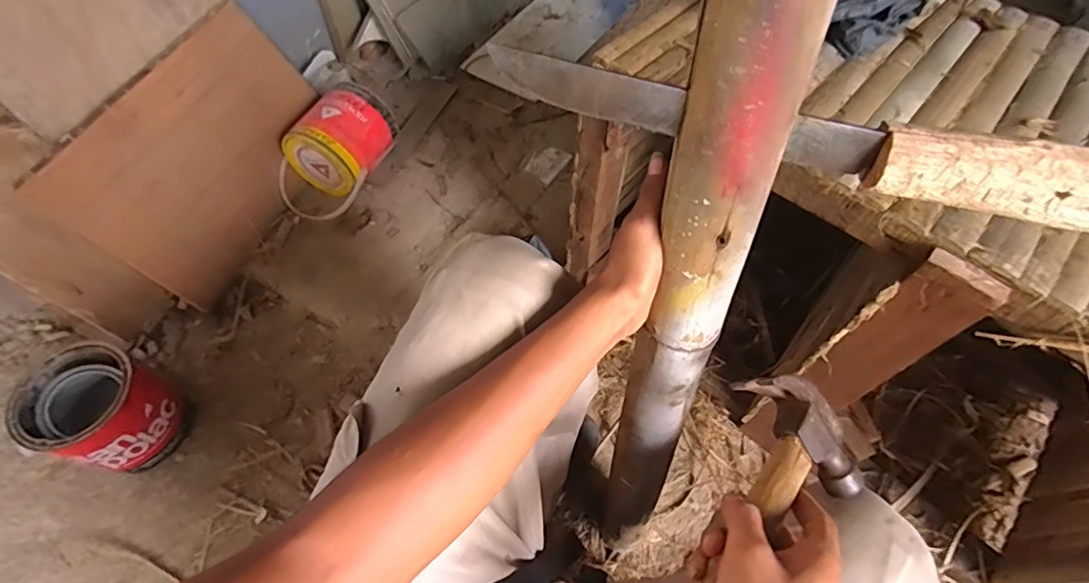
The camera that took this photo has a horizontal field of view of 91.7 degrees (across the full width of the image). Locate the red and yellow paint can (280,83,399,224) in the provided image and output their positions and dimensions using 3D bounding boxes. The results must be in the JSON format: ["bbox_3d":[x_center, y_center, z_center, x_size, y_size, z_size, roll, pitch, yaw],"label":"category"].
[{"bbox_3d":[-0.390,-0.262,0.998,0.145,0.149,0.238,26,61,14],"label":"red and yellow paint can"}]

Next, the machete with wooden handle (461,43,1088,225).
[{"bbox_3d":[0.152,-0.092,0.313,0.391,0.049,0.023,10,58,5],"label":"machete with wooden handle"}]

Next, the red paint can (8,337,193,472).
[{"bbox_3d":[-0.620,0.178,0.758,0.138,0.158,0.140,1,58,-1],"label":"red paint can"}]

